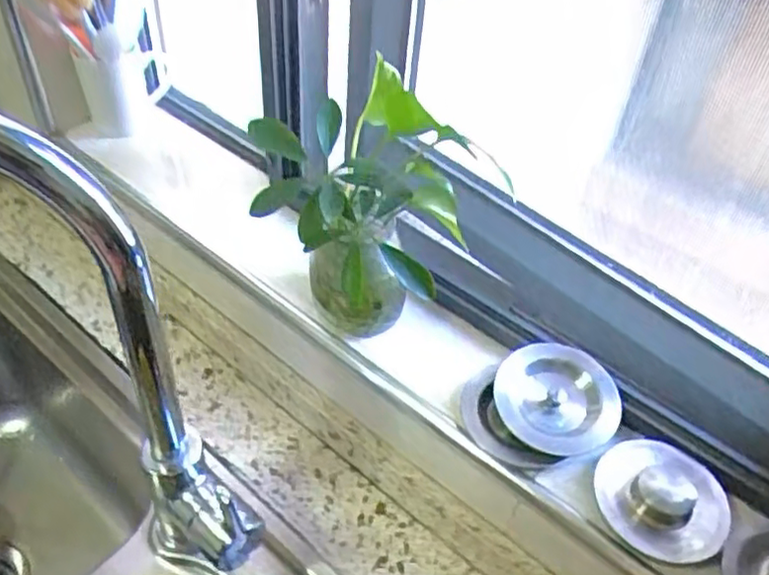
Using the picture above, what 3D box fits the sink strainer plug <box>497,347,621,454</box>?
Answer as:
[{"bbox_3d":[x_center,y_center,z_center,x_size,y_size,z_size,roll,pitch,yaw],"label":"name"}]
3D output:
[{"bbox_3d":[0.120,0.075,0.476,0.083,0.023,0.075,13,72,30],"label":"sink strainer plug"}]

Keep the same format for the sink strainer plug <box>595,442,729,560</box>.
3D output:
[{"bbox_3d":[0.179,0.134,0.439,0.075,0.026,0.084,11,45,6],"label":"sink strainer plug"}]

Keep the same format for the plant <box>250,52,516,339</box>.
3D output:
[{"bbox_3d":[-0.026,-0.077,0.524,0.146,0.175,0.212,-10,46,-15],"label":"plant"}]

